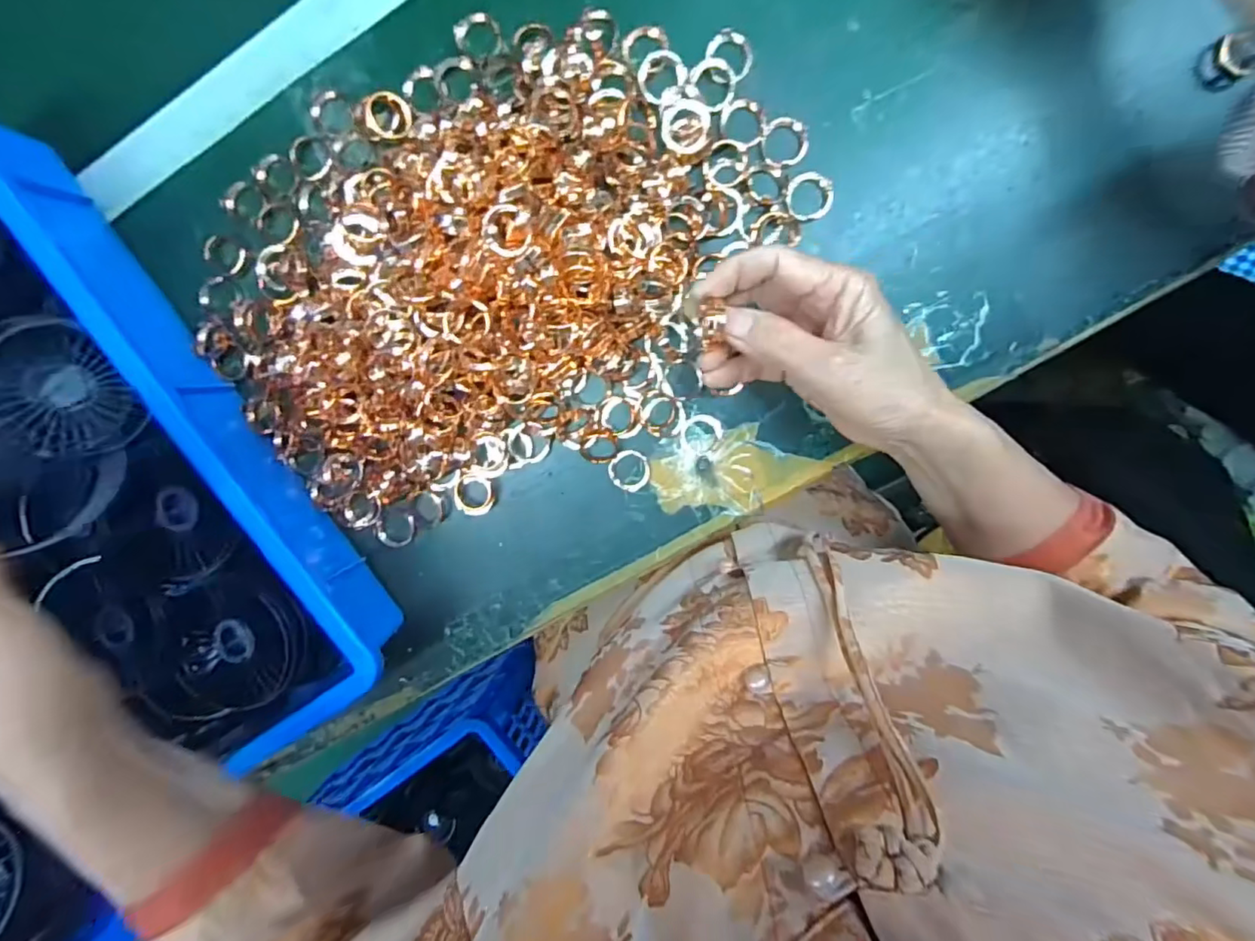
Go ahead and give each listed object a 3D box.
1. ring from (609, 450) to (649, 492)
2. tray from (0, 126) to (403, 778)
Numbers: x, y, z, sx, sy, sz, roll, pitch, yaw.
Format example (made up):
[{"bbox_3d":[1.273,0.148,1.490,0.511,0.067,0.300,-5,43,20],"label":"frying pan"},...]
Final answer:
[{"bbox_3d":[0.001,0.001,0.392,0.028,0.007,0.029,1,98,4],"label":"ring"},{"bbox_3d":[-0.350,0.003,0.376,0.203,0.098,0.426,-34,94,8],"label":"tray"}]

